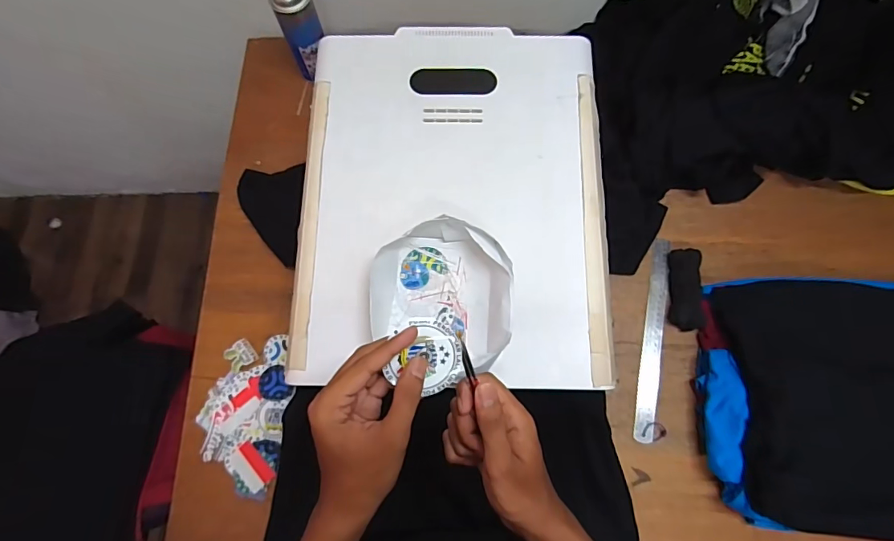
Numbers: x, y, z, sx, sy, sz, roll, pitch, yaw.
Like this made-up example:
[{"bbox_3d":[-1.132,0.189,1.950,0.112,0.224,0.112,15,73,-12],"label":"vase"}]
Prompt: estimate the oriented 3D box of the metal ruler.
[{"bbox_3d":[0.327,0.103,0.707,0.032,0.005,0.317,10,76,13],"label":"metal ruler"}]

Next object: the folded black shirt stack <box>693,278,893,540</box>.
[{"bbox_3d":[0.655,0.190,0.636,0.550,0.077,0.354,4,74,1],"label":"folded black shirt stack"}]

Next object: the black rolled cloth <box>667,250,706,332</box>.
[{"bbox_3d":[0.379,0.029,0.712,0.047,0.029,0.127,8,74,3],"label":"black rolled cloth"}]

